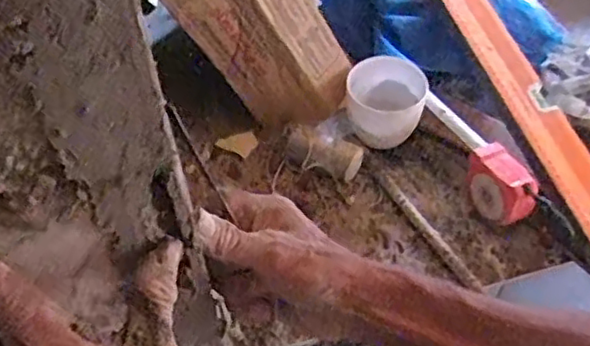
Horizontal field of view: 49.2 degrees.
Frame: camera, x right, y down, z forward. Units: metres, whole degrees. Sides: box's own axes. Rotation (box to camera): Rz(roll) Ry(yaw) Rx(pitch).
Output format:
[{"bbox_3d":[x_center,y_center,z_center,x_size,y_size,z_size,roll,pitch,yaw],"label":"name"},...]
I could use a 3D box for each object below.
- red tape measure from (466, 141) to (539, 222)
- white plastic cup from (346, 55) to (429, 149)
[{"bbox_3d":[0.229,0.015,0.715,0.052,0.057,0.086,-18,52,-13],"label":"red tape measure"},{"bbox_3d":[0.112,-0.085,0.797,0.097,0.079,0.084,7,50,7],"label":"white plastic cup"}]

